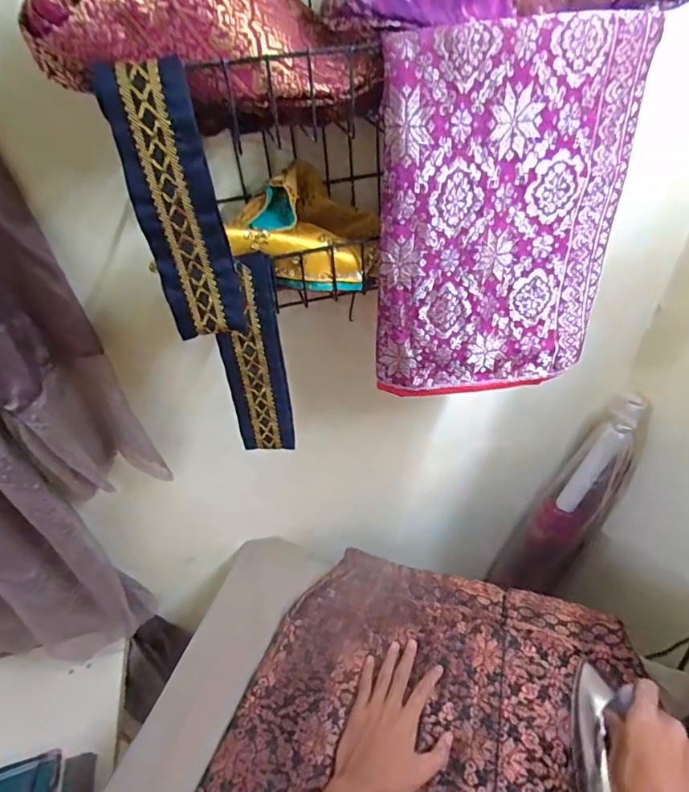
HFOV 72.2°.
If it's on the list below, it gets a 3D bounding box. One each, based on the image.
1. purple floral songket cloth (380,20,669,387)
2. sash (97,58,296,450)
[{"bbox_3d":[0.133,-0.131,0.400,0.205,0.287,0.037,-9,39,-8],"label":"purple floral songket cloth"},{"bbox_3d":[-0.095,-0.073,0.363,0.081,0.289,0.041,-7,38,-6],"label":"sash"}]

